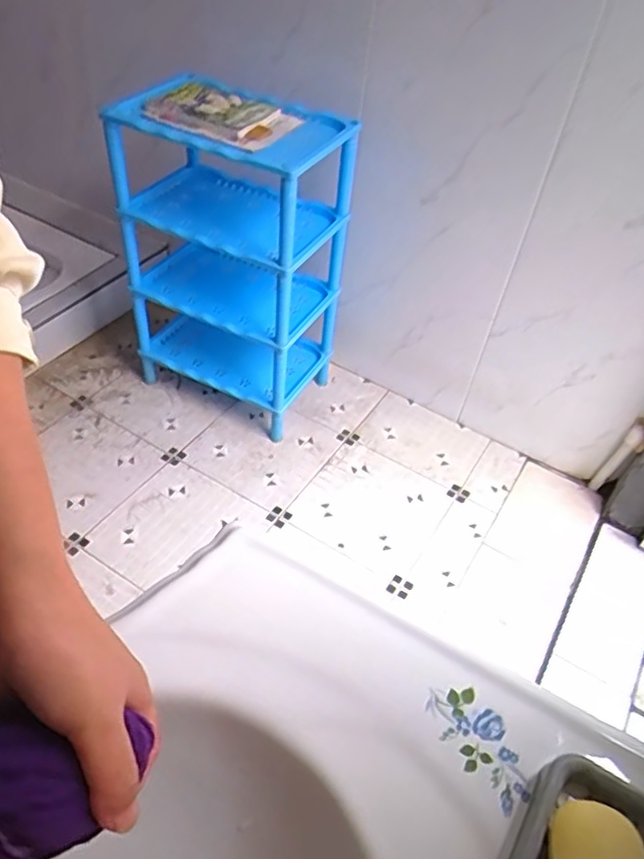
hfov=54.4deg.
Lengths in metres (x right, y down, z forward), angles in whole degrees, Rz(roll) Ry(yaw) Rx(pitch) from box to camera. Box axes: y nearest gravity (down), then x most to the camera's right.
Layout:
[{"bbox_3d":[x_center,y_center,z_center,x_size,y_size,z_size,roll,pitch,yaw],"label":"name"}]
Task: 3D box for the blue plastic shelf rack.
[{"bbox_3d":[-0.196,-0.365,1.385,0.412,0.640,0.269,24,48,15],"label":"blue plastic shelf rack"}]

